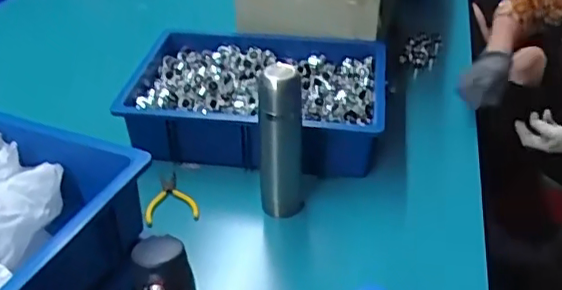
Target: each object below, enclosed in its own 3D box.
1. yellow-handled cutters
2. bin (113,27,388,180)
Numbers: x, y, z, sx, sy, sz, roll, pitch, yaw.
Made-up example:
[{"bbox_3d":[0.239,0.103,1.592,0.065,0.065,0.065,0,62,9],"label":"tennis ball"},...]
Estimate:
[{"bbox_3d":[-0.180,0.085,0.962,0.082,0.019,0.101,-8,37,-12],"label":"yellow-handled cutters"},{"bbox_3d":[-0.045,-0.098,1.104,0.465,0.120,0.318,6,37,7],"label":"bin"}]

